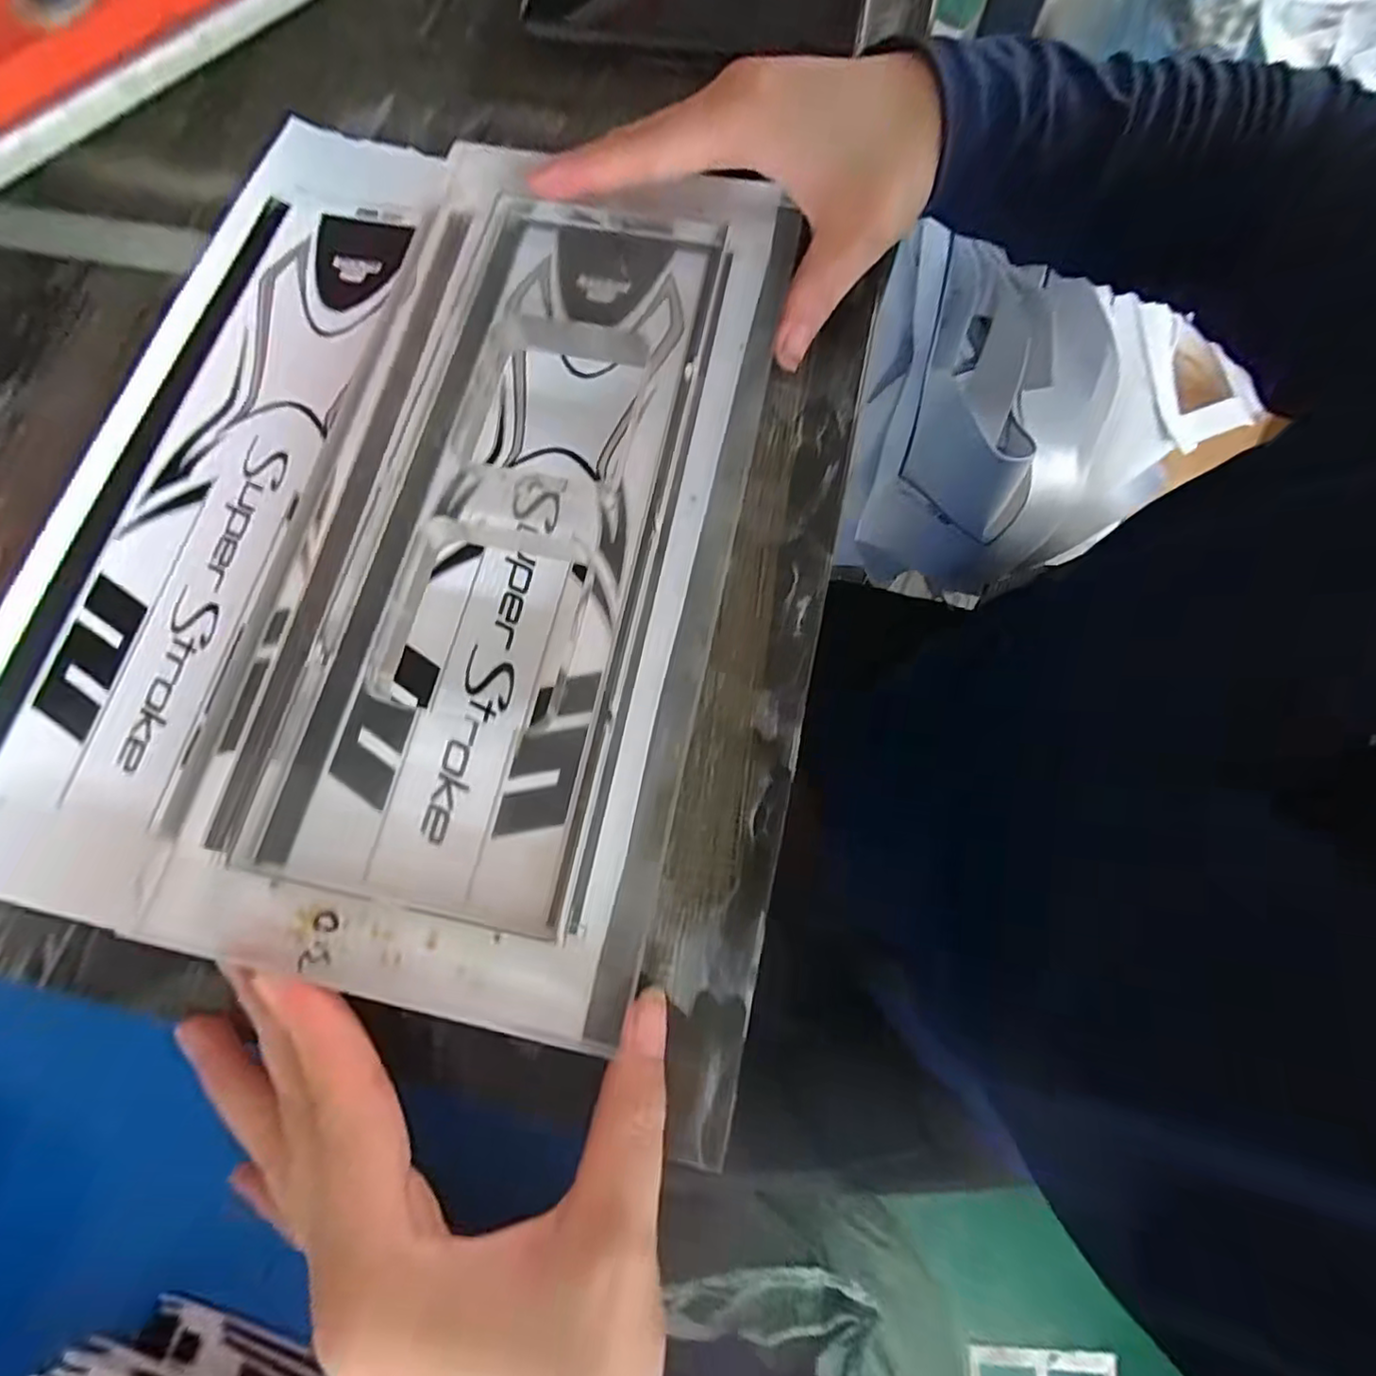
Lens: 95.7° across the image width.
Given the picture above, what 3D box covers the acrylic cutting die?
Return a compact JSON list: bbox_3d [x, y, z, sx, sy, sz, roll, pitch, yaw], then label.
[{"bbox_3d":[-0.069,-0.060,0.224,0.166,0.027,0.305,11,74,4],"label":"acrylic cutting die"}]

